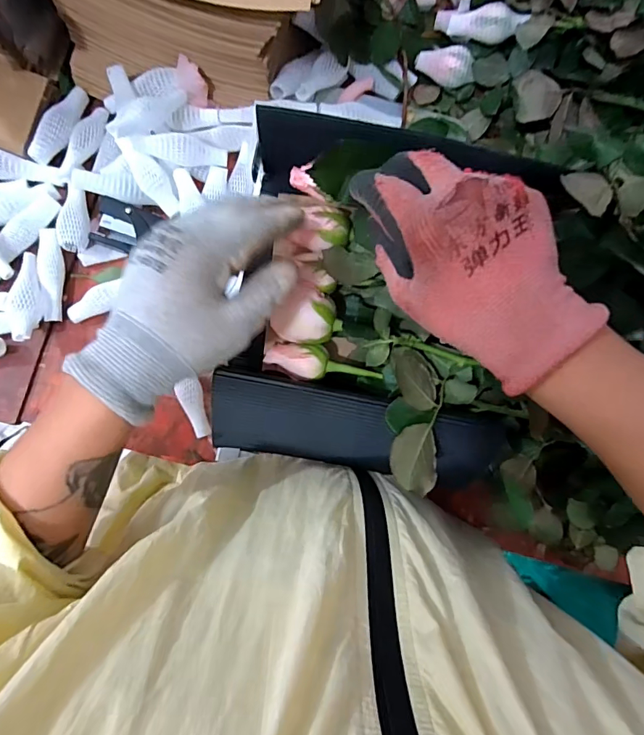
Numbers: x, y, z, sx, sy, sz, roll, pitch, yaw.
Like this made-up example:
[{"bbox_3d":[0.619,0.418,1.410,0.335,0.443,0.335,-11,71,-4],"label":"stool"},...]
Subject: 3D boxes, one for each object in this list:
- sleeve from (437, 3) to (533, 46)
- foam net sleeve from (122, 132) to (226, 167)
[{"bbox_3d":[0.157,-0.366,0.461,0.113,0.027,0.036,36,82,35],"label":"sleeve"},{"bbox_3d":[-0.142,-0.219,0.434,0.091,0.019,0.022,3,86,-19],"label":"foam net sleeve"}]

